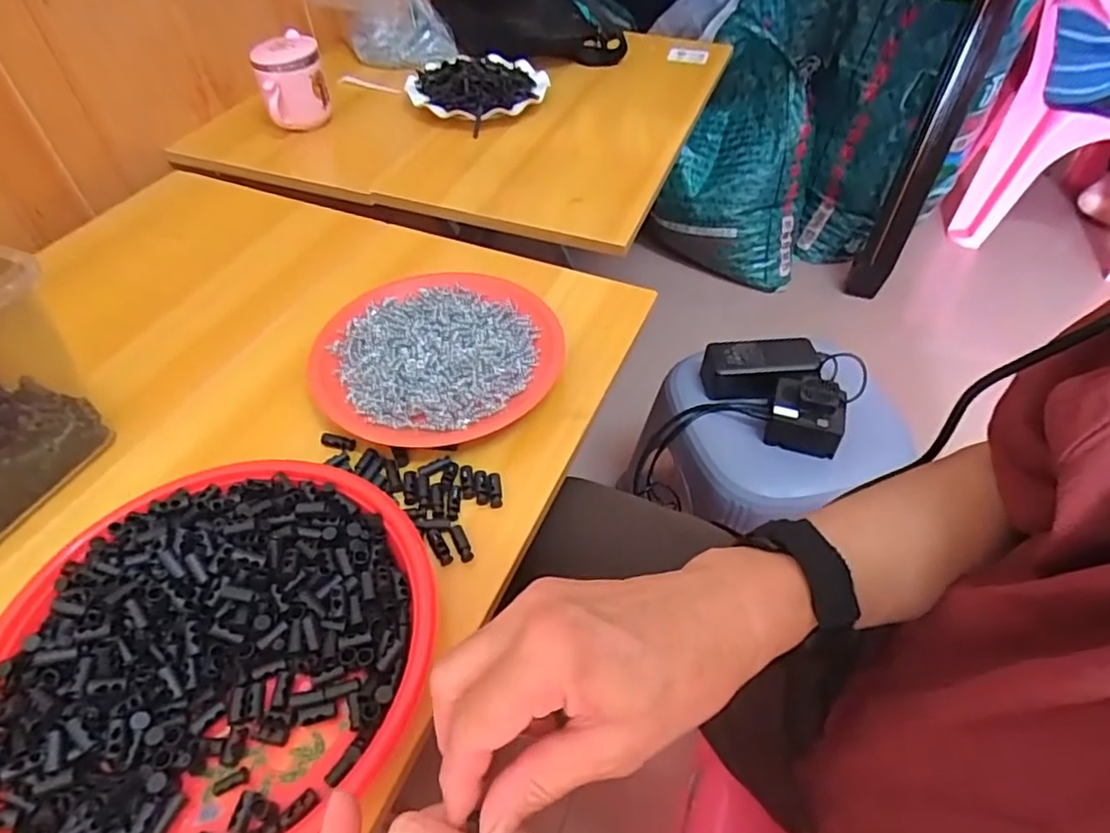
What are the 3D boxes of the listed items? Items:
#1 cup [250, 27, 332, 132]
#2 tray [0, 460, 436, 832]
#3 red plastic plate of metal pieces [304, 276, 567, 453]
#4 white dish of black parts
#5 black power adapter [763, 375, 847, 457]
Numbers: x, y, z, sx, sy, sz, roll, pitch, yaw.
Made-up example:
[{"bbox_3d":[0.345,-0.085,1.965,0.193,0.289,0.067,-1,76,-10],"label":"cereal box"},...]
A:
[{"bbox_3d":[-0.328,-0.418,0.787,0.078,0.092,0.080,-14,51,-12],"label":"cup"},{"bbox_3d":[-0.187,0.125,0.342,0.224,0.032,0.230,-3,50,-2],"label":"tray"},{"bbox_3d":[-0.097,-0.047,0.502,0.179,0.024,0.187,0,50,0],"label":"red plastic plate of metal pieces"},{"bbox_3d":[-0.105,-0.449,0.835,0.160,0.035,0.162,0,50,0],"label":"white dish of black parts"},{"bbox_3d":[0.285,-0.004,0.711,0.076,0.049,0.074,16,51,13],"label":"black power adapter"}]

